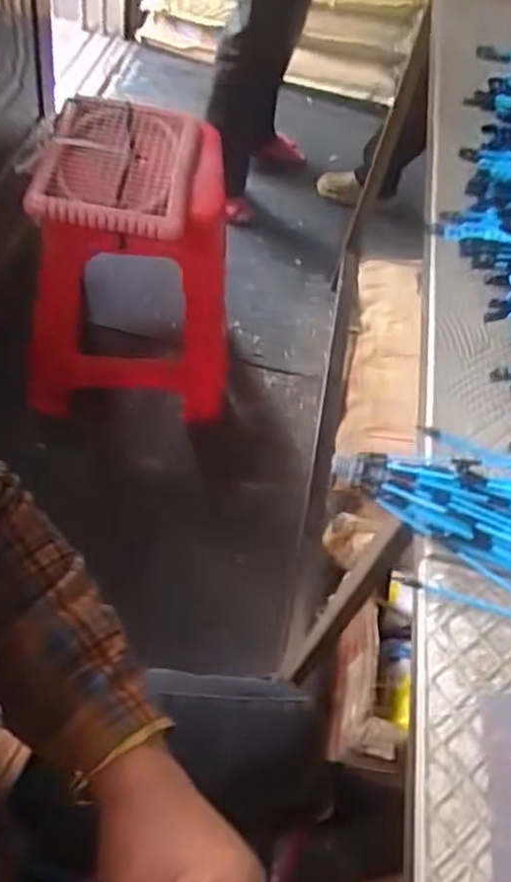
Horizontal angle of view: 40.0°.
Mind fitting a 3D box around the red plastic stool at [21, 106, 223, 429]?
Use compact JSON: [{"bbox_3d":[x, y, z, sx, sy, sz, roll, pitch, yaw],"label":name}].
[{"bbox_3d":[-0.231,-0.311,1.361,0.377,0.507,0.338,5,54,-8],"label":"red plastic stool"}]

